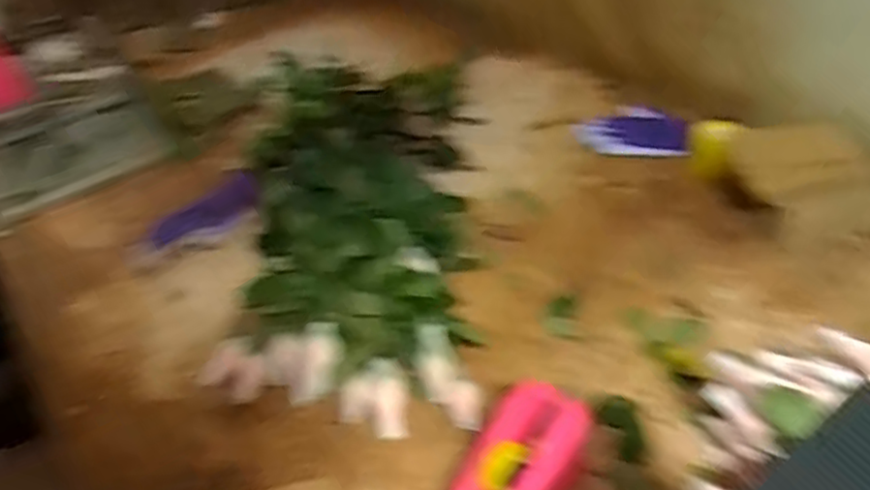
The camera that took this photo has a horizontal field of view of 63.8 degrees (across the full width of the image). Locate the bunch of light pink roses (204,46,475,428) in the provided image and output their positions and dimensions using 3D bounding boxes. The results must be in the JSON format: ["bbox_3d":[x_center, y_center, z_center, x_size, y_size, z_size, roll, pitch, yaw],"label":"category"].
[{"bbox_3d":[-0.097,-0.070,0.920,0.328,0.104,0.656,-5,45,0],"label":"bunch of light pink roses"}]

